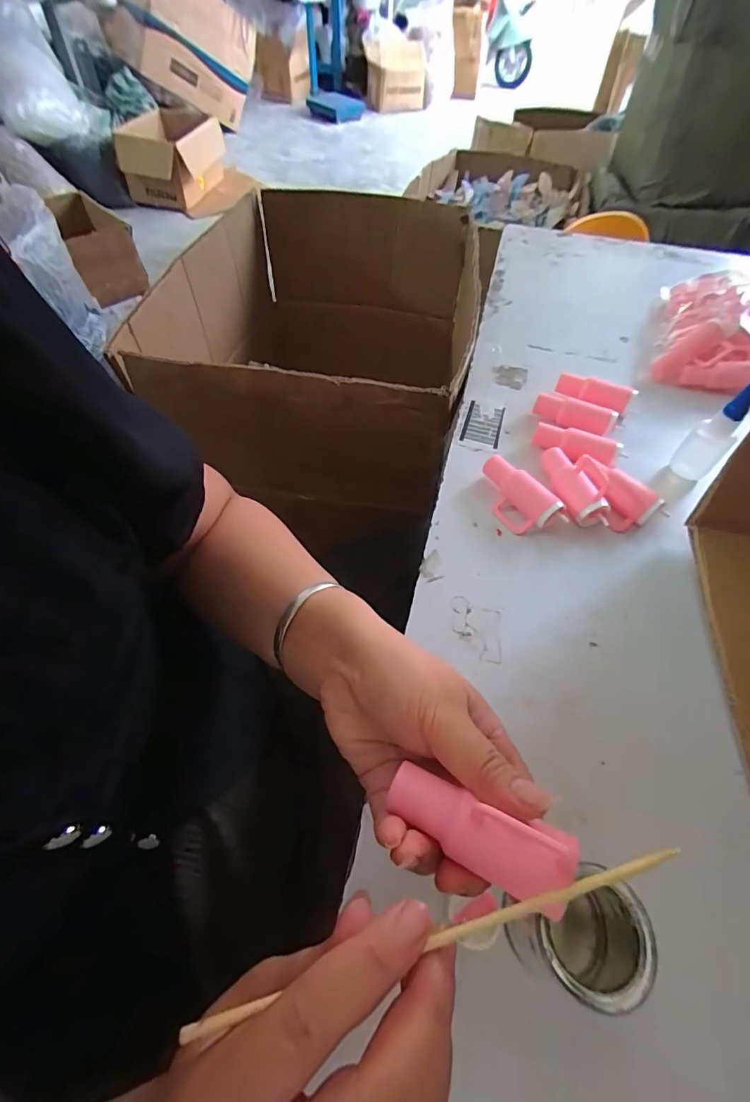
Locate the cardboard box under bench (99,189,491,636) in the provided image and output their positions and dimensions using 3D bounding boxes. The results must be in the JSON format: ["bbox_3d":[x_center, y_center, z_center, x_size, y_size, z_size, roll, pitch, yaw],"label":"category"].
[{"bbox_3d":[-0.081,-0.337,0.765,0.430,0.266,0.569,9,56,5],"label":"cardboard box under bench"}]

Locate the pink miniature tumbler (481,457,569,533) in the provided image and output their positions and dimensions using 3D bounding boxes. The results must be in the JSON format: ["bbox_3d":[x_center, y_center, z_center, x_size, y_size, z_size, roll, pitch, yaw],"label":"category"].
[{"bbox_3d":[0.127,-0.048,0.412,0.038,0.027,0.083,-30,60,-19],"label":"pink miniature tumbler"}]

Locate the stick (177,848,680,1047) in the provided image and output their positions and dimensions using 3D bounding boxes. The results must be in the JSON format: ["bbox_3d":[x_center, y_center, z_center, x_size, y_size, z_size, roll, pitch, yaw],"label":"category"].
[{"bbox_3d":[0.025,0.127,0.151,0.173,0.004,0.004,-12,56,-10],"label":"stick"}]

